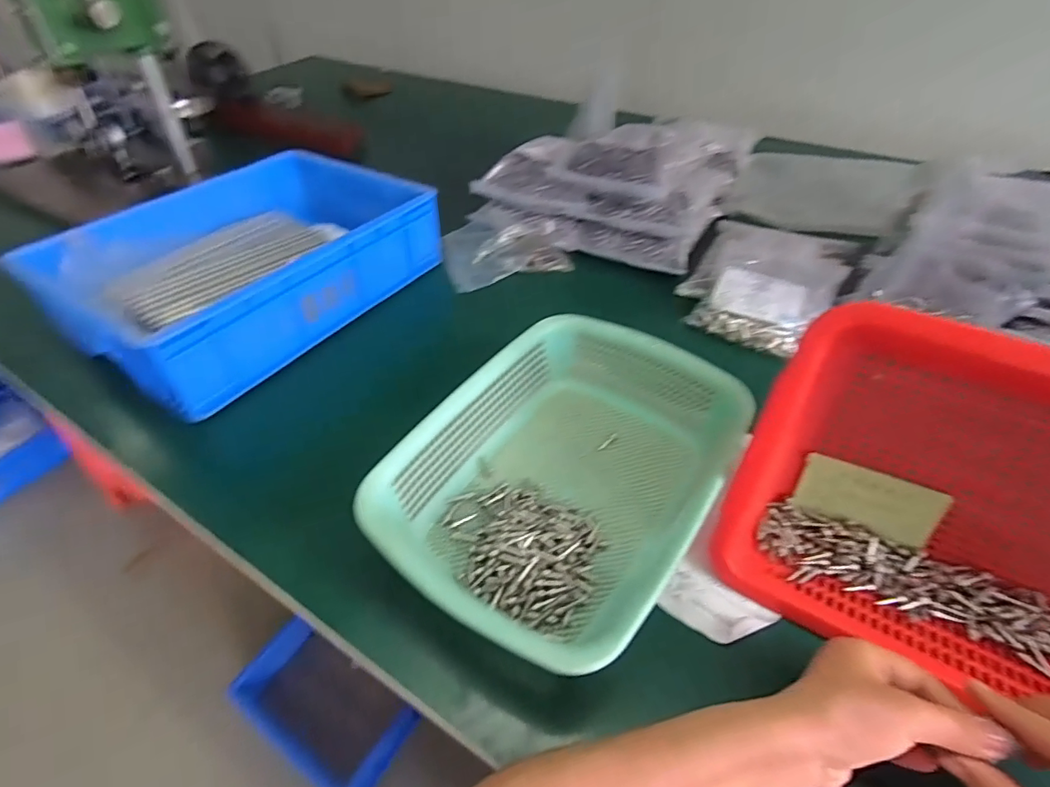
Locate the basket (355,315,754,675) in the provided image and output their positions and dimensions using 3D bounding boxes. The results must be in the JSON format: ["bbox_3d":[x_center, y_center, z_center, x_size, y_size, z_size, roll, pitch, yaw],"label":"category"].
[{"bbox_3d":[0.031,0.073,0.441,0.224,0.096,0.299,26,50,24],"label":"basket"}]

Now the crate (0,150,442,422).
[{"bbox_3d":[-0.347,-0.171,0.658,0.269,0.125,0.399,27,50,24],"label":"crate"}]

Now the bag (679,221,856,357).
[{"bbox_3d":[0.322,-0.158,0.686,0.175,0.063,0.240,26,50,24],"label":"bag"}]

